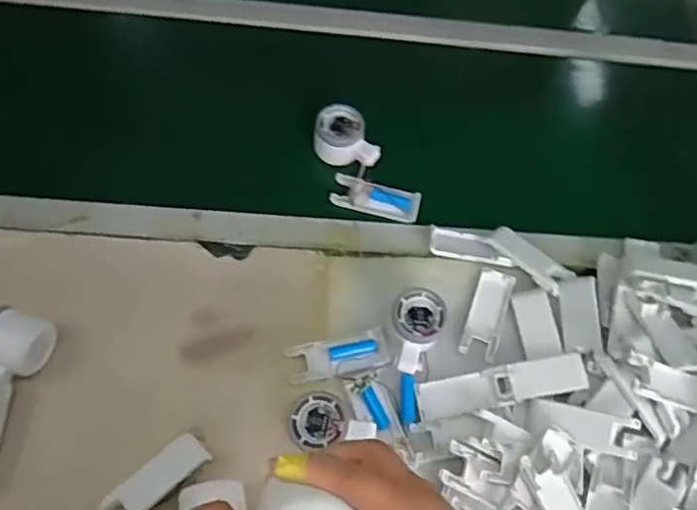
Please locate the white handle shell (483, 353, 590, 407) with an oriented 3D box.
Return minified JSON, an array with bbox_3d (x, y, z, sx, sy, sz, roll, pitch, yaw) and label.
[{"bbox_3d":[0.202,0.132,0.629,0.101,0.021,0.040,-11,71,-7],"label":"white handle shell"}]

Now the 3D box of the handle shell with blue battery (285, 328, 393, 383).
[{"bbox_3d":[-0.010,0.109,0.631,0.106,0.021,0.041,-11,66,-11],"label":"handle shell with blue battery"}]

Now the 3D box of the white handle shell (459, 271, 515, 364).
[{"bbox_3d":[0.158,0.067,0.668,0.040,0.009,0.103,20,64,4],"label":"white handle shell"}]

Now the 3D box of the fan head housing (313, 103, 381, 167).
[{"bbox_3d":[-0.001,-0.146,0.730,0.079,0.036,0.069,5,64,-3],"label":"fan head housing"}]

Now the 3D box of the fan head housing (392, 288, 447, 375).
[{"bbox_3d":[0.069,0.084,0.631,0.059,0.052,0.084,23,64,5],"label":"fan head housing"}]

